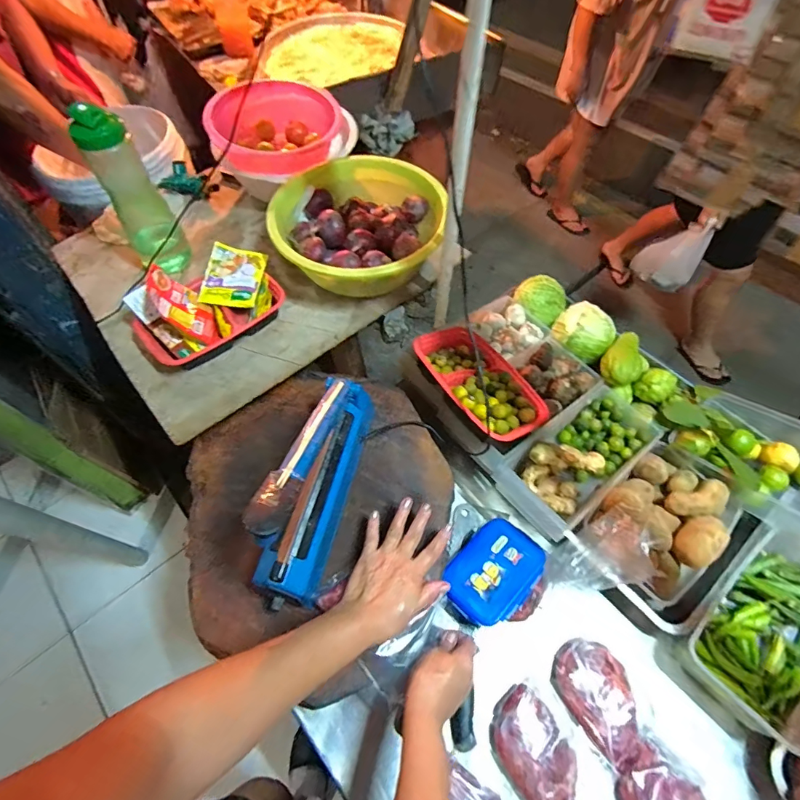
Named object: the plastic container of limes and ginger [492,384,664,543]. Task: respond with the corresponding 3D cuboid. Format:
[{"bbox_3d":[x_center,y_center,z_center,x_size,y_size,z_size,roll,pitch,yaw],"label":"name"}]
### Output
[{"bbox_3d":[0.293,0.088,0.724,0.305,0.080,0.133,-28,63,-31],"label":"plastic container of limes and ginger"}]

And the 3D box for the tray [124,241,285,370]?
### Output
[{"bbox_3d":[-0.305,-0.158,0.718,0.234,0.080,0.157,-40,67,-19],"label":"tray"}]

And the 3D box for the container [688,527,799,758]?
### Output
[{"bbox_3d":[0.515,0.310,0.615,0.257,0.067,0.163,-38,67,-19],"label":"container"}]

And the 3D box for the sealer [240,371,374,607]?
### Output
[{"bbox_3d":[-0.107,0.094,0.552,0.074,0.204,0.293,17,62,10],"label":"sealer"}]

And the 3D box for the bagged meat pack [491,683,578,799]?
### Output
[{"bbox_3d":[0.171,0.444,0.561,0.089,0.029,0.124,-37,66,-18],"label":"bagged meat pack"}]

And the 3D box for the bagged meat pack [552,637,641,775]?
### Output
[{"bbox_3d":[0.268,0.393,0.591,0.093,0.025,0.135,-31,65,-16],"label":"bagged meat pack"}]

